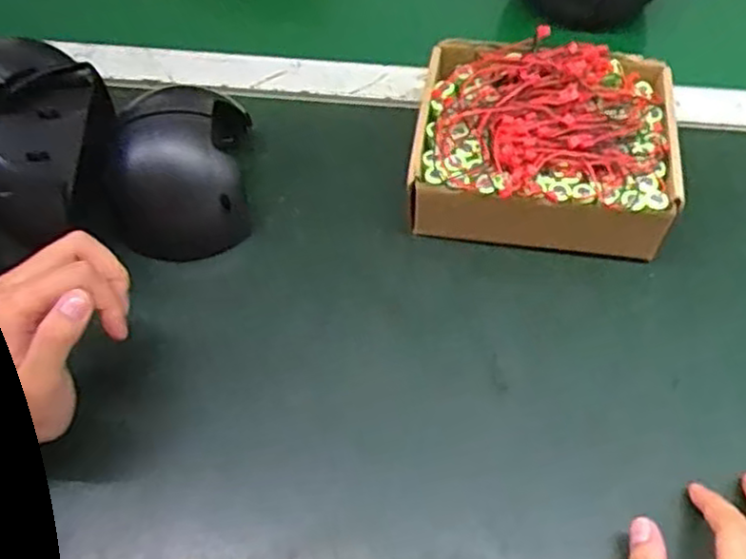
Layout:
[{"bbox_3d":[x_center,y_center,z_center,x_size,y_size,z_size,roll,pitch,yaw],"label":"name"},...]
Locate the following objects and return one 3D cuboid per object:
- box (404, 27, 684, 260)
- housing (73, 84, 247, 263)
[{"bbox_3d":[0.113,-0.093,0.485,0.166,0.068,0.143,7,57,5],"label":"box"},{"bbox_3d":[-0.134,-0.074,0.480,0.096,0.067,0.100,-3,56,-2],"label":"housing"}]

